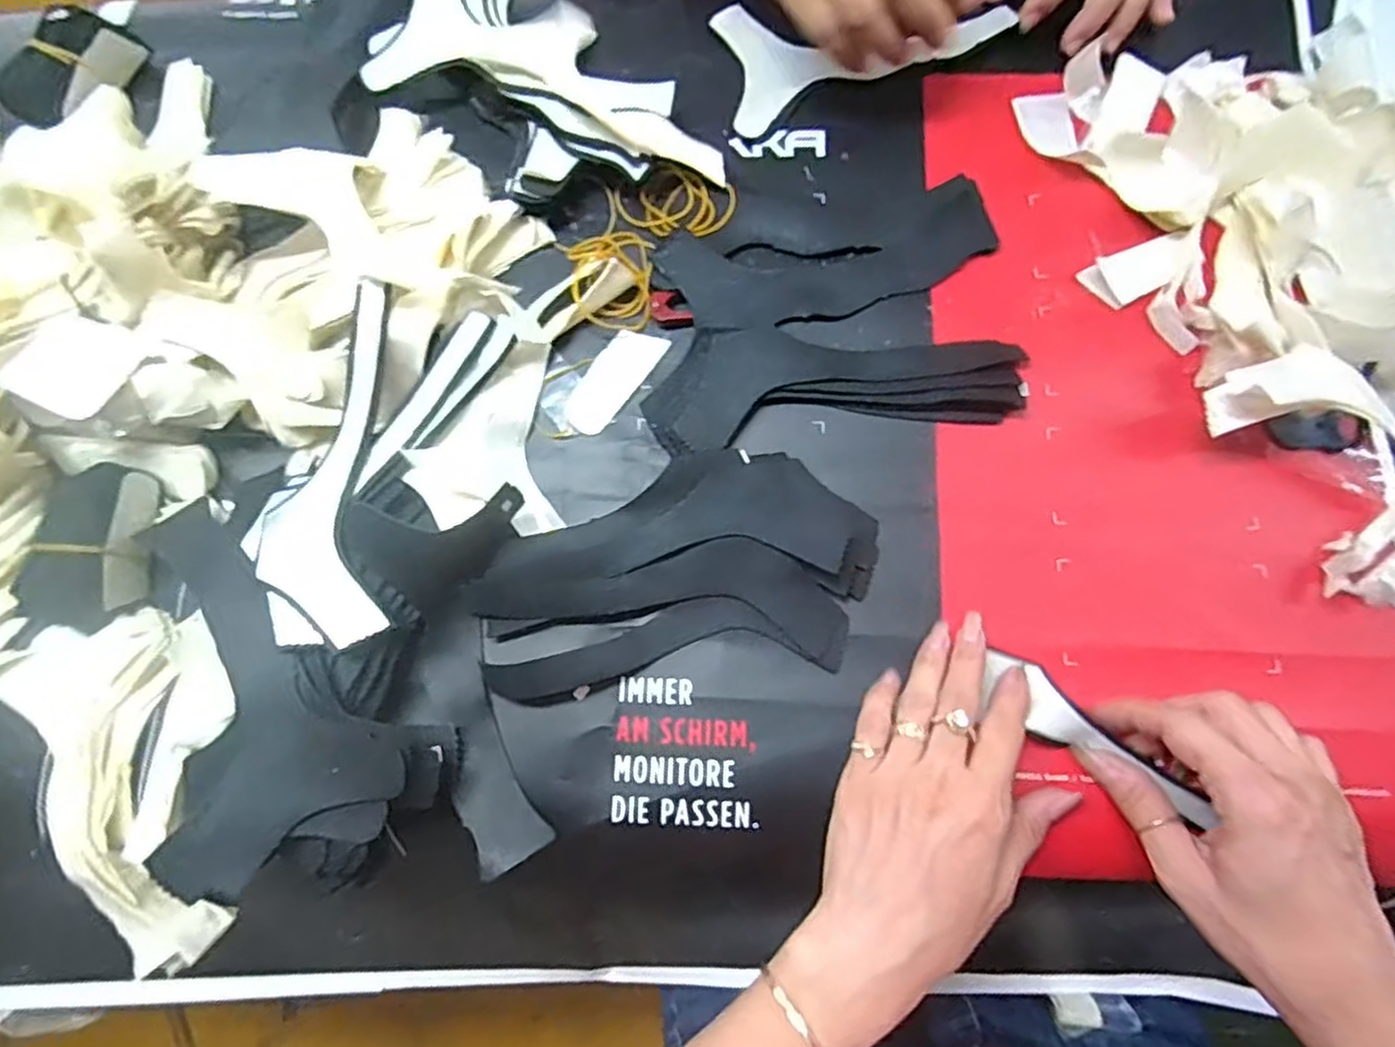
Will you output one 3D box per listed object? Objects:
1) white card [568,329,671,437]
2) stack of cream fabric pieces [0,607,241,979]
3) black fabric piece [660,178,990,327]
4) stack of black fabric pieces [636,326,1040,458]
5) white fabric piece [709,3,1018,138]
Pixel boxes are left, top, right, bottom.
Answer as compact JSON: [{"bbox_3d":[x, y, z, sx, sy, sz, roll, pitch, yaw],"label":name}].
[{"bbox_3d":[-0.046,-0.080,0.399,0.028,0.006,0.067,34,80,9],"label":"white card"},{"bbox_3d":[-0.267,0.121,0.361,0.120,0.053,0.181,-27,78,-5],"label":"stack of cream fabric pieces"},{"bbox_3d":[0.076,-0.149,0.407,0.187,0.008,0.062,-13,77,-2],"label":"black fabric piece"},{"bbox_3d":[0.073,-0.078,0.384,0.196,0.010,0.065,-7,77,0],"label":"stack of black fabric pieces"},{"bbox_3d":[0.101,-0.296,0.439,0.171,0.019,0.087,-12,77,-1],"label":"white fabric piece"}]

